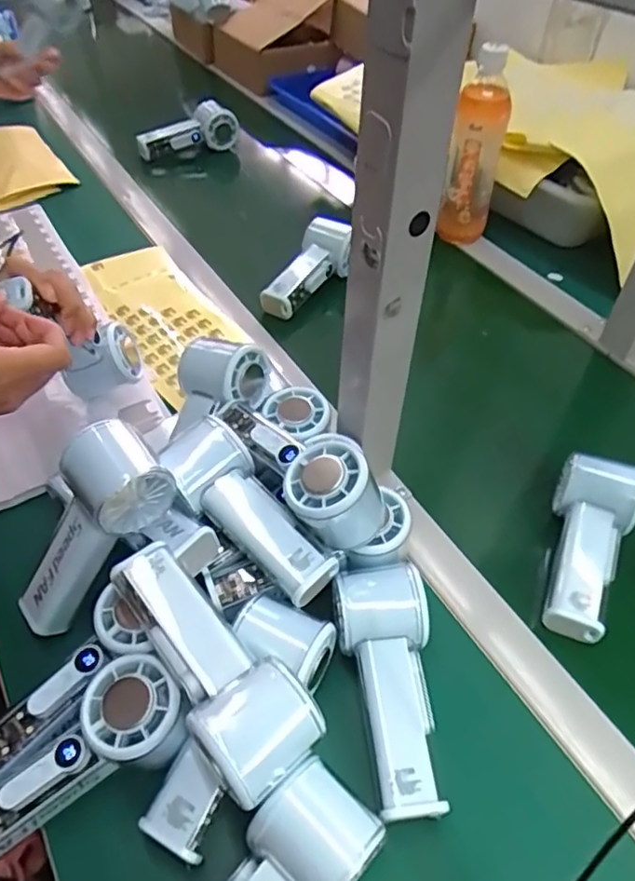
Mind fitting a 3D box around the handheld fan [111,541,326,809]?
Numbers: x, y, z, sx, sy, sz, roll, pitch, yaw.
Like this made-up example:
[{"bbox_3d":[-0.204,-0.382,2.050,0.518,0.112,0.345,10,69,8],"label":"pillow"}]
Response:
[{"bbox_3d":[-0.063,0.131,0.367,0.058,0.055,0.146,-30,55,-27],"label":"handheld fan"}]

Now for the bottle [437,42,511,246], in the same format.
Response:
[{"bbox_3d":[0.189,-0.339,0.743,0.057,0.209,0.048,13,48,10],"label":"bottle"}]

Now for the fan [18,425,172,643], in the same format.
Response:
[{"bbox_3d":[-0.155,0.064,0.418,0.052,0.147,0.055,39,13,29],"label":"fan"}]

